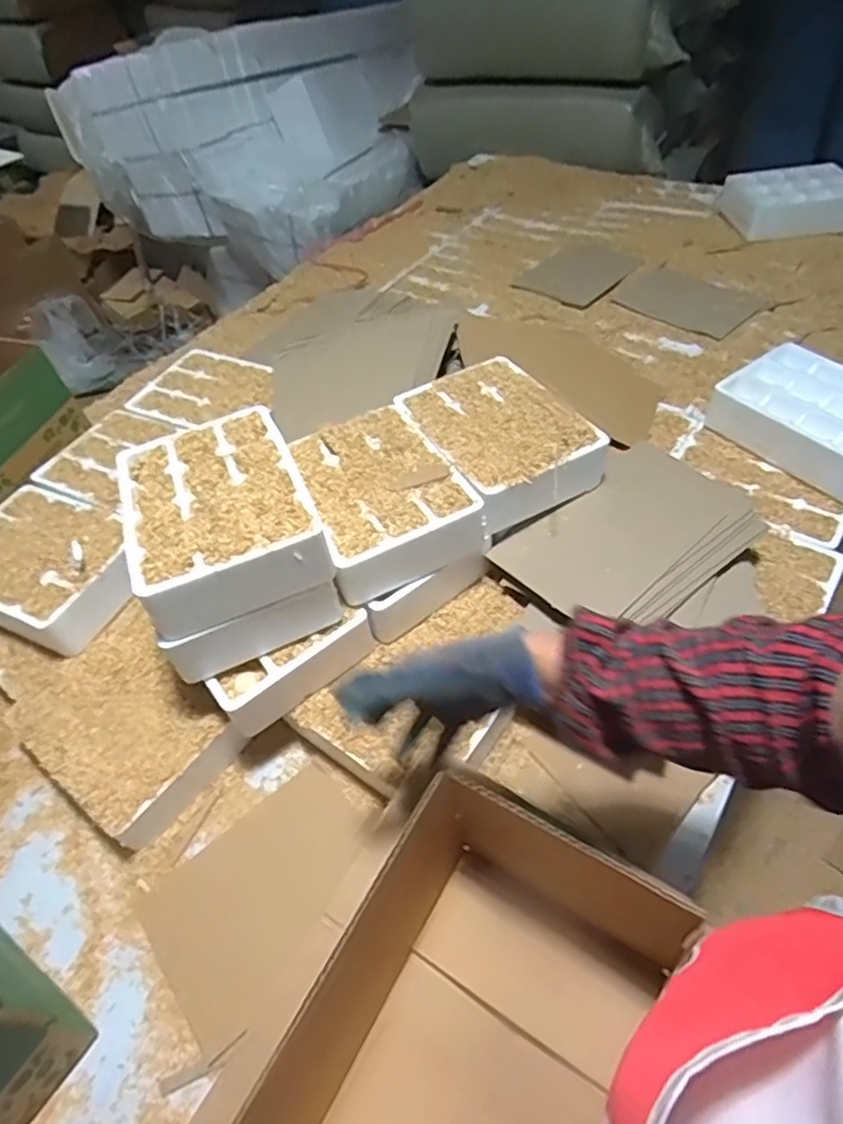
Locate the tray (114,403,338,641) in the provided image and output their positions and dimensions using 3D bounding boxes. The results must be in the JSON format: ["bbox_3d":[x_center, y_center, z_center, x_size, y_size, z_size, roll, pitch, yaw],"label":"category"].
[{"bbox_3d":[-0.220,-0.055,0.689,0.186,0.071,0.241,-24,51,-13],"label":"tray"}]

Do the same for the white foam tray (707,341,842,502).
[{"bbox_3d":[0.590,-0.217,0.944,0.193,0.070,0.251,-31,53,-18],"label":"white foam tray"}]

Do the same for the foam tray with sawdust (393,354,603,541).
[{"bbox_3d":[0.101,-0.167,0.844,0.186,0.072,0.247,-24,51,-14],"label":"foam tray with sawdust"}]

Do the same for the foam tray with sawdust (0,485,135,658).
[{"bbox_3d":[-0.498,0.007,0.856,0.266,0.075,0.189,18,54,20],"label":"foam tray with sawdust"}]

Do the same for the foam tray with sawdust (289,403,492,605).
[{"bbox_3d":[-0.048,-0.074,0.790,0.184,0.085,0.251,-24,51,-13],"label":"foam tray with sawdust"}]

